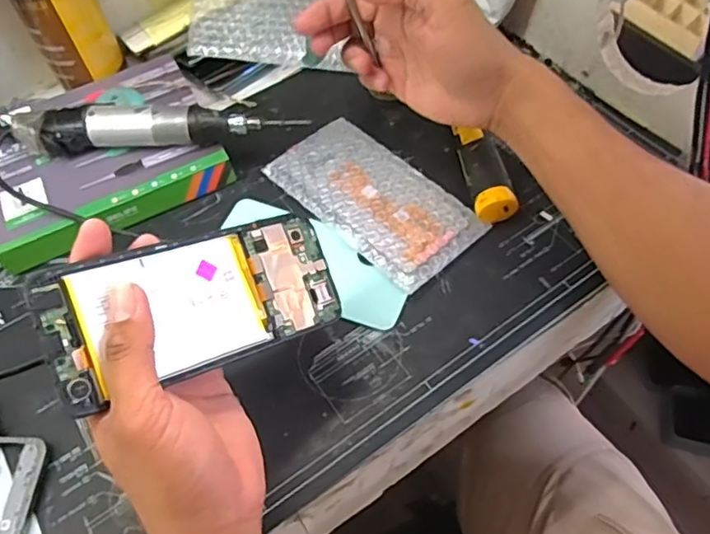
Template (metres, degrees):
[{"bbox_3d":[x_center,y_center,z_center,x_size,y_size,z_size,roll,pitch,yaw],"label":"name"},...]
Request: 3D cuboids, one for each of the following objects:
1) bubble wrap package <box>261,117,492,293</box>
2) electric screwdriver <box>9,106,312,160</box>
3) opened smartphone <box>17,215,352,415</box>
[{"bbox_3d":[0.015,-0.058,0.481,0.094,0.009,0.171,-39,64,-19],"label":"bubble wrap package"},{"bbox_3d":[-0.158,-0.113,0.481,0.223,0.035,0.027,-4,58,1],"label":"electric screwdriver"},{"bbox_3d":[-0.081,0.018,0.318,0.158,0.005,0.069,-18,85,-34],"label":"opened smartphone"}]

